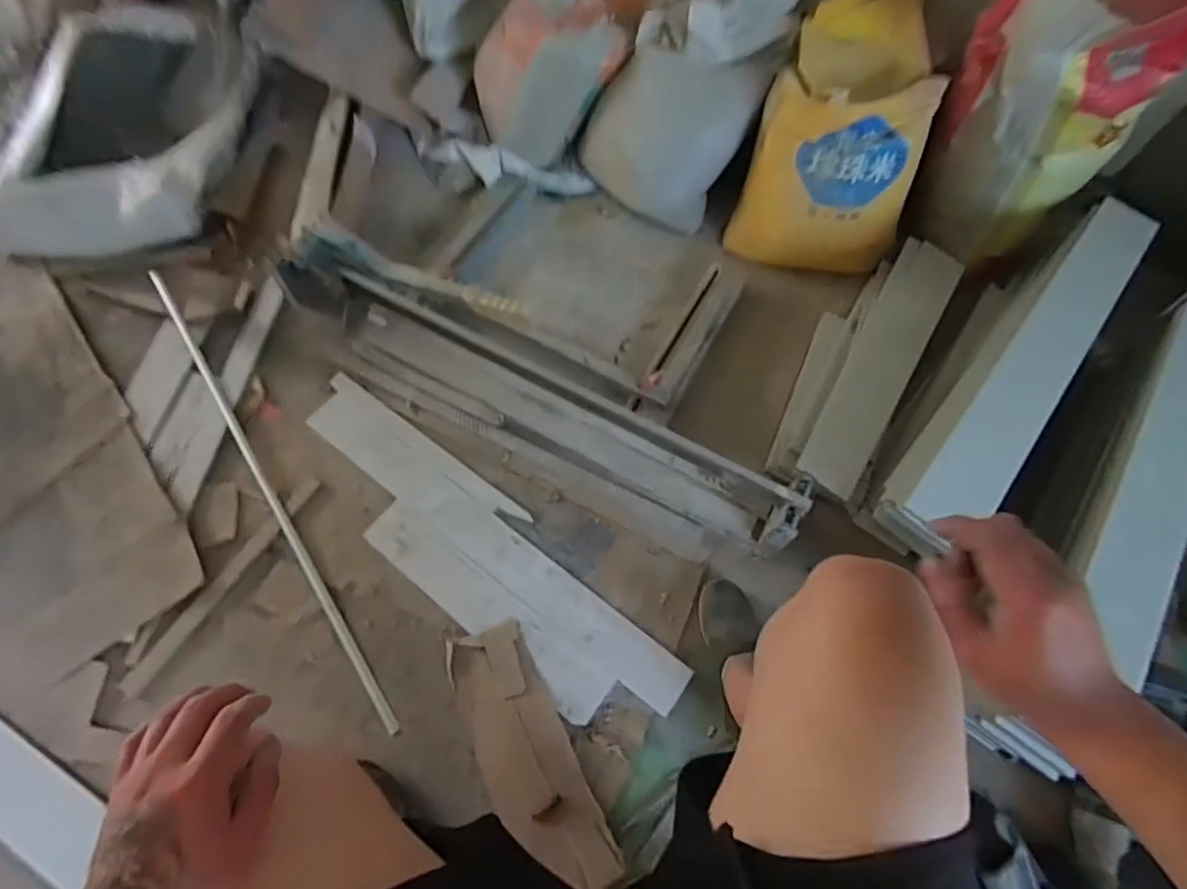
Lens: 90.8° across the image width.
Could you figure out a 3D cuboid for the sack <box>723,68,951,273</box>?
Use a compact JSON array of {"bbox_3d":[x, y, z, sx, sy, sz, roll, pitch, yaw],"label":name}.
[{"bbox_3d":[0.457,-0.519,1.159,0.331,0.357,0.130,14,52,13],"label":"sack"}]

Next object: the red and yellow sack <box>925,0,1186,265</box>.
[{"bbox_3d":[0.735,-0.558,0.995,0.292,0.496,0.204,42,69,16],"label":"red and yellow sack"}]

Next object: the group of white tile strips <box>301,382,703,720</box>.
[{"bbox_3d":[-0.206,0.177,0.996,0.789,0.028,0.197,37,72,15],"label":"group of white tile strips"}]

